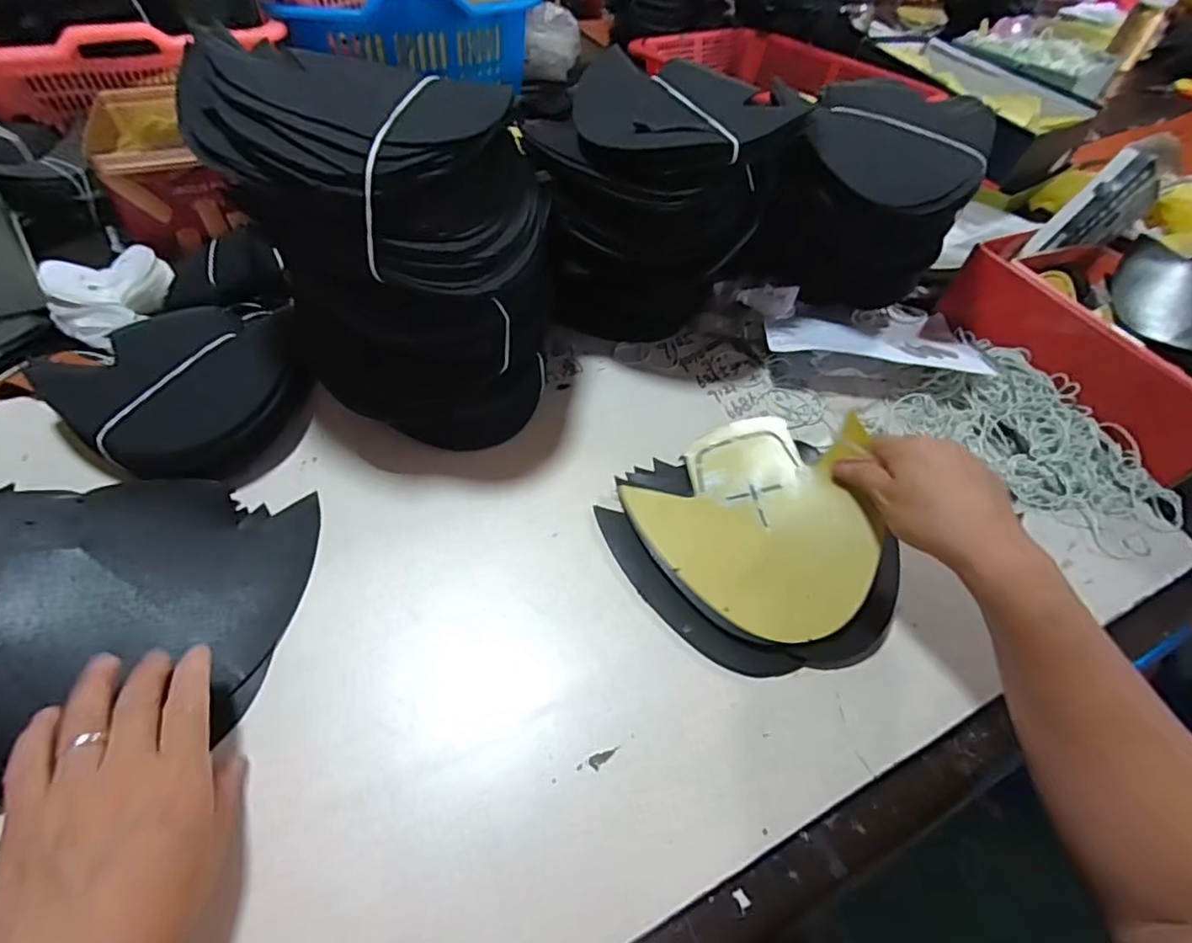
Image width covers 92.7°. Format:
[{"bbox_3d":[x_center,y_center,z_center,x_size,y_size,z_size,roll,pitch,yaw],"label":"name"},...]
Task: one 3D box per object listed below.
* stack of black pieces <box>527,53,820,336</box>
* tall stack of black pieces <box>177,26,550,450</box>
[{"bbox_3d":[0.068,-0.238,0.555,0.222,0.212,0.173,-27,57,-24],"label":"stack of black pieces"},{"bbox_3d":[-0.160,-0.158,0.452,0.237,0.245,0.172,-4,52,-7],"label":"tall stack of black pieces"}]

